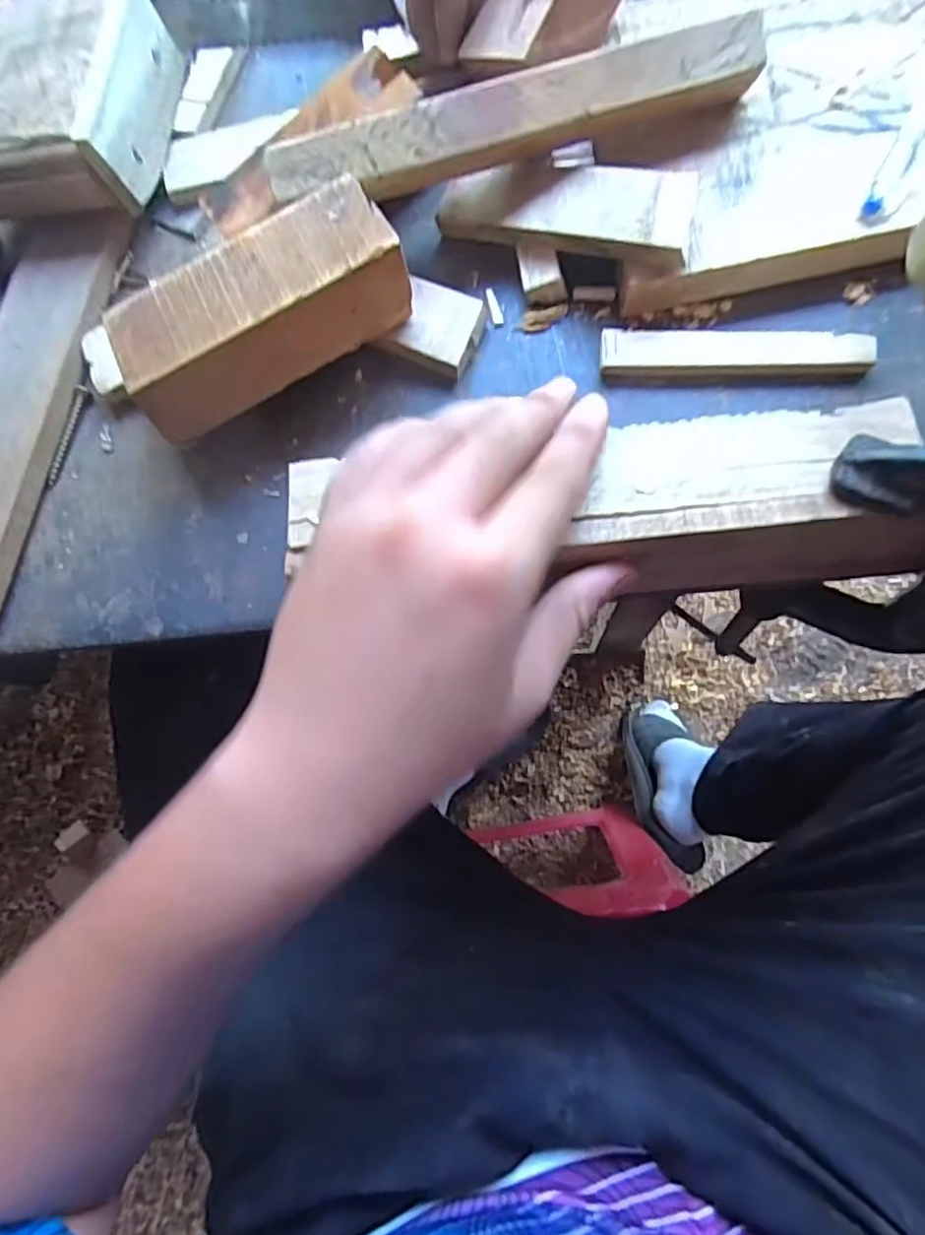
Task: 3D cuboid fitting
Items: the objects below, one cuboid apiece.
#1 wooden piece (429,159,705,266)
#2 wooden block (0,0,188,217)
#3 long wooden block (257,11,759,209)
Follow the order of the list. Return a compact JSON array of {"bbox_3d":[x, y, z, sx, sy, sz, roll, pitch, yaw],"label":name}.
[{"bbox_3d":[0.045,-0.178,0.283,0.114,0.015,0.037,21,80,23],"label":"wooden piece"},{"bbox_3d":[-0.196,-0.243,0.308,0.095,0.040,0.110,4,79,3],"label":"wooden block"},{"bbox_3d":[0.022,-0.206,0.269,0.204,0.024,0.024,-17,79,-2],"label":"long wooden block"}]

